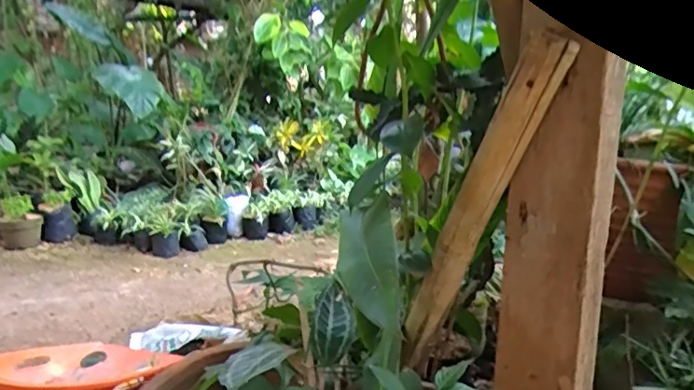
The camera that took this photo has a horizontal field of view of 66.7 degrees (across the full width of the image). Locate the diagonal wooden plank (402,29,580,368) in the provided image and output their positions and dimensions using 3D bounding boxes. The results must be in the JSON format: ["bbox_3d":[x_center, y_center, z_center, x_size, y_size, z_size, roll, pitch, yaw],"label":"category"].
[{"bbox_3d":[0.169,0.027,0.716,0.051,0.495,0.033,36,30,32],"label":"diagonal wooden plank"}]

